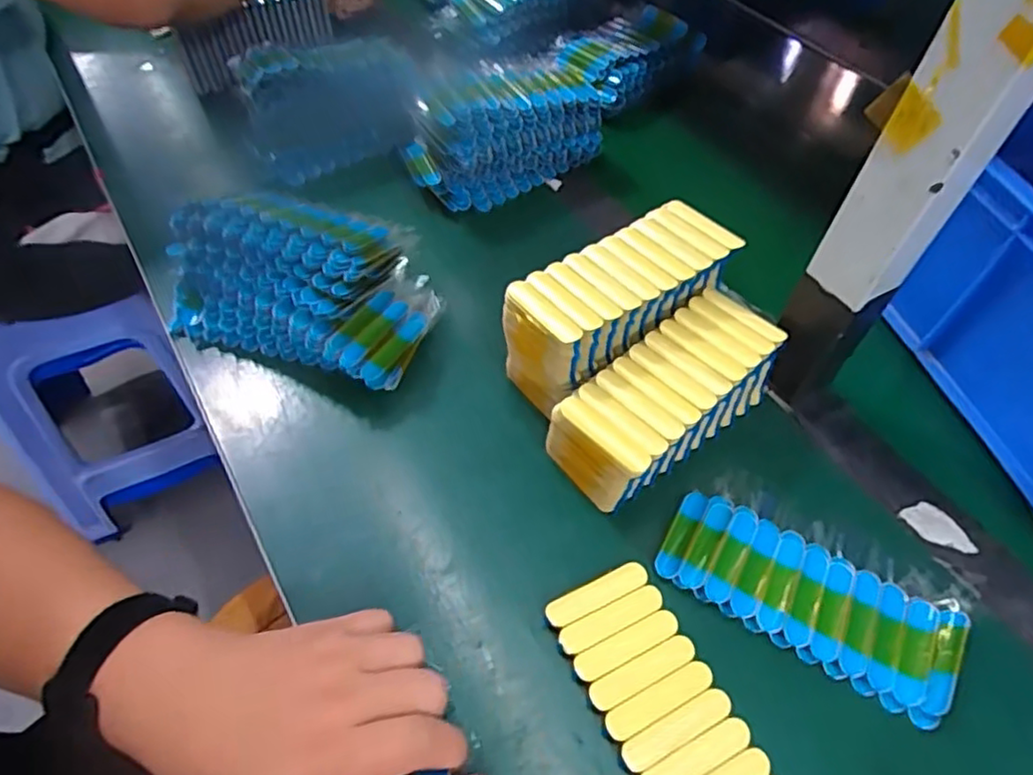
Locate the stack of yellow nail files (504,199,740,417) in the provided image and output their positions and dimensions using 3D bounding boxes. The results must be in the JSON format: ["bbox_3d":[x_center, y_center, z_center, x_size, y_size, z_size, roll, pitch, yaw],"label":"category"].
[{"bbox_3d":[0.071,-0.056,0.452,0.162,0.091,0.066,-30,61,-24],"label":"stack of yellow nail files"}]

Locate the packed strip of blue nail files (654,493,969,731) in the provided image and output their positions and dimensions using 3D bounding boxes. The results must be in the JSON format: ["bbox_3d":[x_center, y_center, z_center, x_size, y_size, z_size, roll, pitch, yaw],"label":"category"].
[{"bbox_3d":[0.166,0.117,0.376,0.161,0.010,0.070,29,56,17],"label":"packed strip of blue nail files"}]

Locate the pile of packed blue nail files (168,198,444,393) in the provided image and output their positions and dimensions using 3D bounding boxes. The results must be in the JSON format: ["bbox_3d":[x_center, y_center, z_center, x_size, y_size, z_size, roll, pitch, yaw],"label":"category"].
[{"bbox_3d":[-0.153,-0.084,0.473,0.187,0.076,0.122,18,54,9],"label":"pile of packed blue nail files"}]

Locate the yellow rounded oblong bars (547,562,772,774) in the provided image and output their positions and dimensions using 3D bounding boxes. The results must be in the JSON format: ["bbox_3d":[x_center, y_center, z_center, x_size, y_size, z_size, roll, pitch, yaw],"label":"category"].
[{"bbox_3d":[0.079,0.170,0.340,0.062,0.010,0.152,-21,57,-18],"label":"yellow rounded oblong bars"}]

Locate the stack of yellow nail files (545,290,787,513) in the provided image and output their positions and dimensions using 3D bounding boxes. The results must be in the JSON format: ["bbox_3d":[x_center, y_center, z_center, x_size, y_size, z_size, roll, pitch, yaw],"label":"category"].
[{"bbox_3d":[0.098,0.007,0.424,0.156,0.058,0.066,-33,62,-25],"label":"stack of yellow nail files"}]

